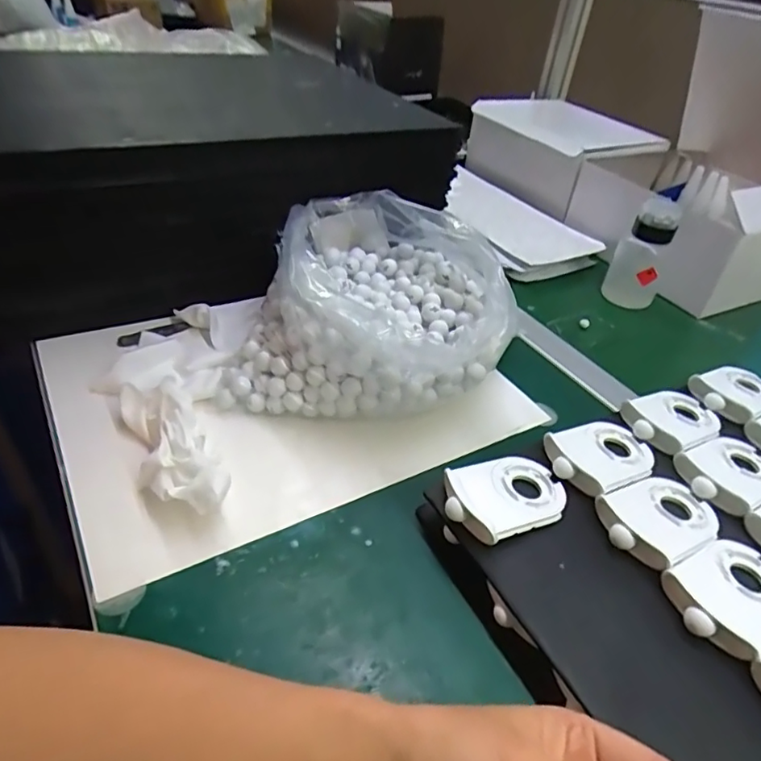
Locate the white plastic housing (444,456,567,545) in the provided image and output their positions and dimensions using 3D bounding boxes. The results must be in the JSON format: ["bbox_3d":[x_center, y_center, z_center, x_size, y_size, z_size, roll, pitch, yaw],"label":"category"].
[{"bbox_3d":[0.084,0.076,0.374,0.086,0.018,0.054,-14,43,-25],"label":"white plastic housing"}]

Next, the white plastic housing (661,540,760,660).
[{"bbox_3d":[0.211,0.124,0.331,0.087,0.016,0.056,-18,45,-29],"label":"white plastic housing"}]

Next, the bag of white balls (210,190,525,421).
[{"bbox_3d":[-0.005,-0.078,0.498,0.217,0.107,0.221,9,38,1],"label":"bag of white balls"}]

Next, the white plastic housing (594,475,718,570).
[{"bbox_3d":[0.185,0.088,0.368,0.086,0.012,0.057,-18,45,-28],"label":"white plastic housing"}]

